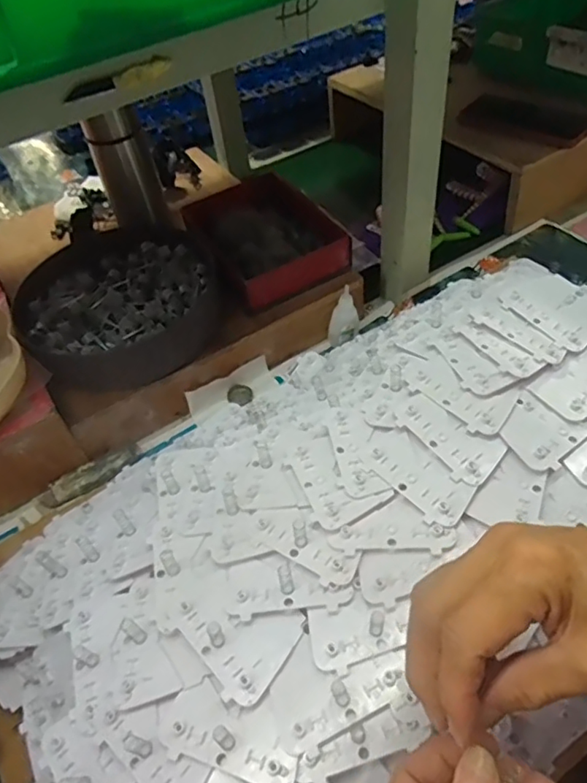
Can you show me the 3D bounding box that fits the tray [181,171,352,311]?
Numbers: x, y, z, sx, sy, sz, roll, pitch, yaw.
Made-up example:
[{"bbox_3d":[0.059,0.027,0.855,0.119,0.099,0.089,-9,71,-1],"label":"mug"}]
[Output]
[{"bbox_3d":[-0.033,-0.183,0.648,0.139,0.043,0.167,-27,52,-16],"label":"tray"}]

